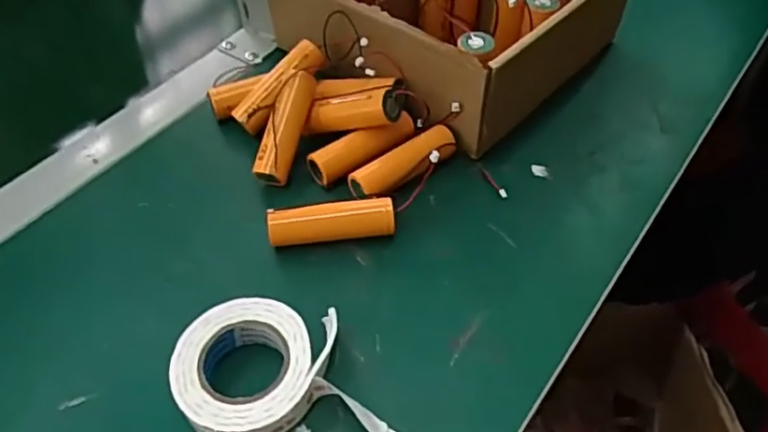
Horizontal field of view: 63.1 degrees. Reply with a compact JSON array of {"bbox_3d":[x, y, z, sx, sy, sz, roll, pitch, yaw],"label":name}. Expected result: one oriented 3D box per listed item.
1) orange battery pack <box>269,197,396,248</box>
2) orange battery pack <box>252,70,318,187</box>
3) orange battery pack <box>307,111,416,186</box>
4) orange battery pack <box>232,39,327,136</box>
[{"bbox_3d":[-0.029,0.004,0.355,0.070,0.016,0.018,-8,50,-6],"label":"orange battery pack"},{"bbox_3d":[-0.061,-0.057,0.392,0.019,0.018,0.075,13,73,11],"label":"orange battery pack"},{"bbox_3d":[-0.012,-0.042,0.396,0.073,0.017,0.018,-28,55,-22],"label":"orange battery pack"},{"bbox_3d":[-0.069,-0.086,0.413,0.071,0.019,0.022,-46,60,-4],"label":"orange battery pack"}]

